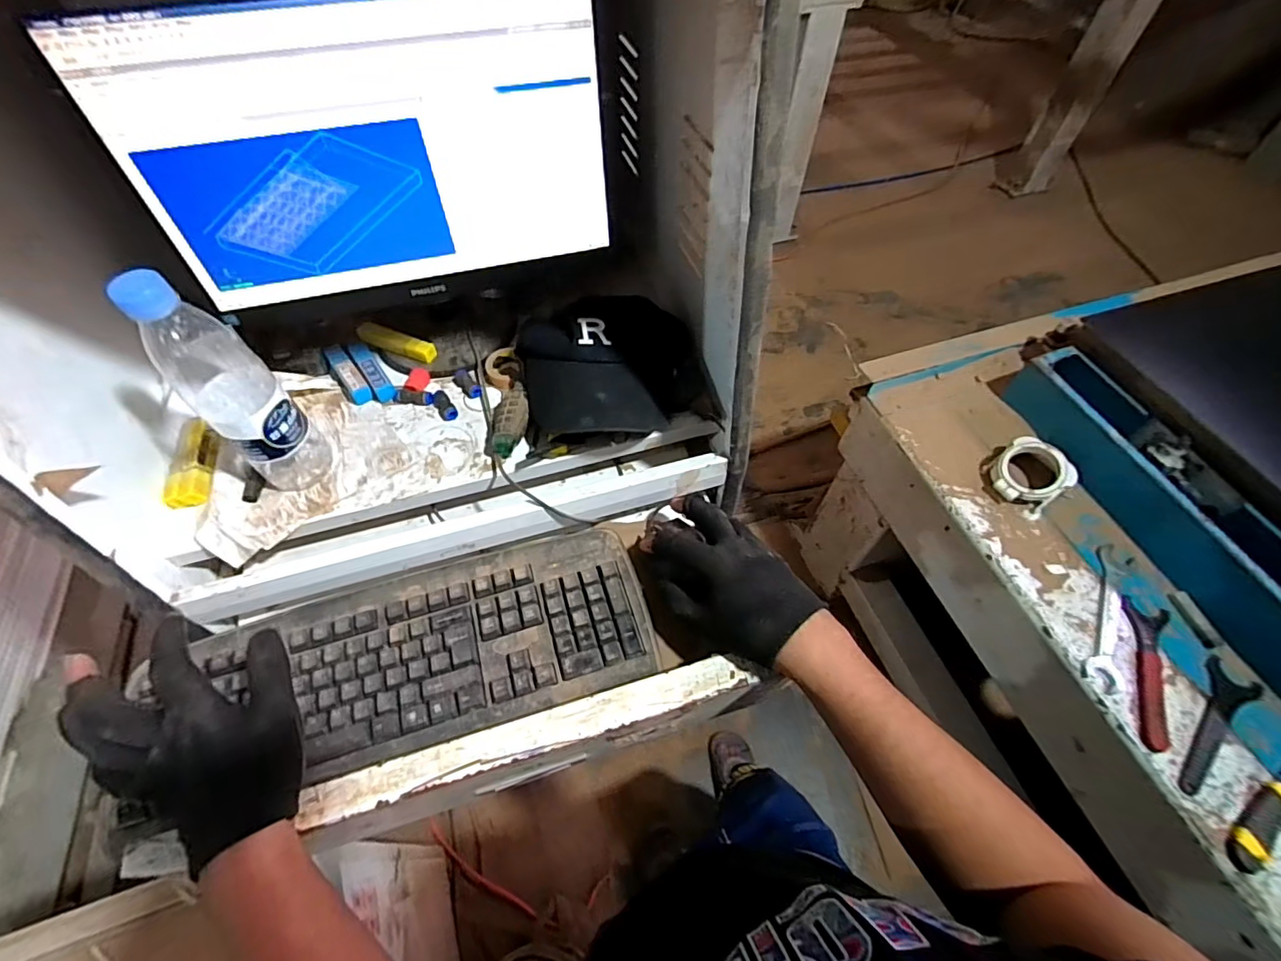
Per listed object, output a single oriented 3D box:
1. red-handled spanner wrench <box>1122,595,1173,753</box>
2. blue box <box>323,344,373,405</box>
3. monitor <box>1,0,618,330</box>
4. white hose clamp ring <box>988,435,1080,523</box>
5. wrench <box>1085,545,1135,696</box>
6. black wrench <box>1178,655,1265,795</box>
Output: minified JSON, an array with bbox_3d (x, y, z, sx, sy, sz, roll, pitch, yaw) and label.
[{"bbox_3d":[0.806,0.303,0.866,0.048,0.016,0.238,10,66,18],"label":"red-handled spanner wrench"},{"bbox_3d":[-0.332,-0.121,0.620,0.024,0.019,0.090,-32,63,-20],"label":"blue box"},{"bbox_3d":[-0.237,-0.298,0.520,0.416,0.250,0.058,-13,58,-10],"label":"monitor"},{"bbox_3d":[0.728,-0.008,1.022,0.119,0.075,0.123,-38,65,-23],"label":"white hose clamp ring"},{"bbox_3d":[0.790,0.227,0.919,0.053,0.012,0.270,22,65,12],"label":"wrench"},{"bbox_3d":[0.861,0.374,0.814,0.060,0.021,0.224,32,70,12],"label":"black wrench"}]

